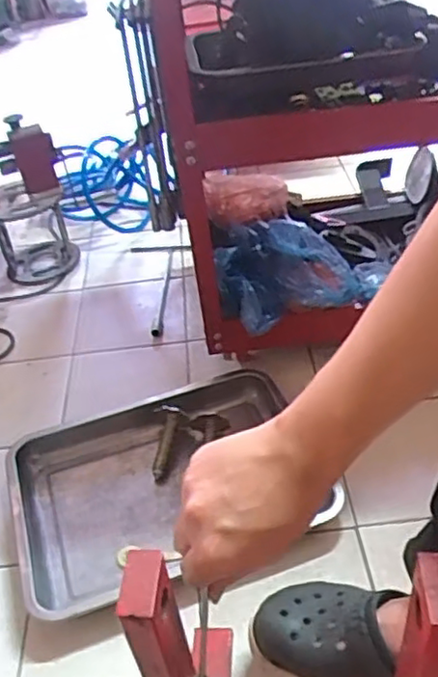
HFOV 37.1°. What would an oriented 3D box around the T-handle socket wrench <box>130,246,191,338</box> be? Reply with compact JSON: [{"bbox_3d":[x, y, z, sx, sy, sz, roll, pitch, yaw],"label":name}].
[{"bbox_3d":[-0.115,-0.095,1.182,0.110,0.016,0.274,-4,39,5],"label":"T-handle socket wrench"}]

